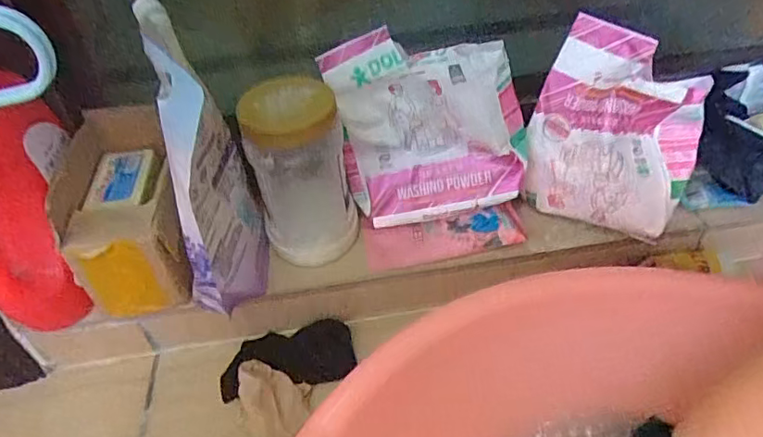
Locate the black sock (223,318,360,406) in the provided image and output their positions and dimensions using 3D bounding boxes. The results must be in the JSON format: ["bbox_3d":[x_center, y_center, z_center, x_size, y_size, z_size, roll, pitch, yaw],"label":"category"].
[{"bbox_3d":[-0.100,0.138,0.592,0.137,0.050,0.077,-10,43,-5],"label":"black sock"}]

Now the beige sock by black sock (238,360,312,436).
[{"bbox_3d":[-0.102,0.176,0.542,0.059,0.062,0.073,-3,42,2],"label":"beige sock by black sock"}]

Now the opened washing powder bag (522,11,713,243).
[{"bbox_3d":[0.245,-0.092,0.591,0.162,0.163,0.121,17,47,22],"label":"opened washing powder bag"}]

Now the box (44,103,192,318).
[{"bbox_3d":[-0.267,-0.004,0.583,0.090,0.138,0.159,-15,43,-11],"label":"box"}]

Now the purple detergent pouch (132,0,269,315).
[{"bbox_3d":[-0.163,-0.043,0.529,0.073,0.243,0.155,-15,43,-11],"label":"purple detergent pouch"}]

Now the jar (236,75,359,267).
[{"bbox_3d":[-0.081,-0.049,0.586,0.097,0.166,0.096,-11,43,-6],"label":"jar"}]

